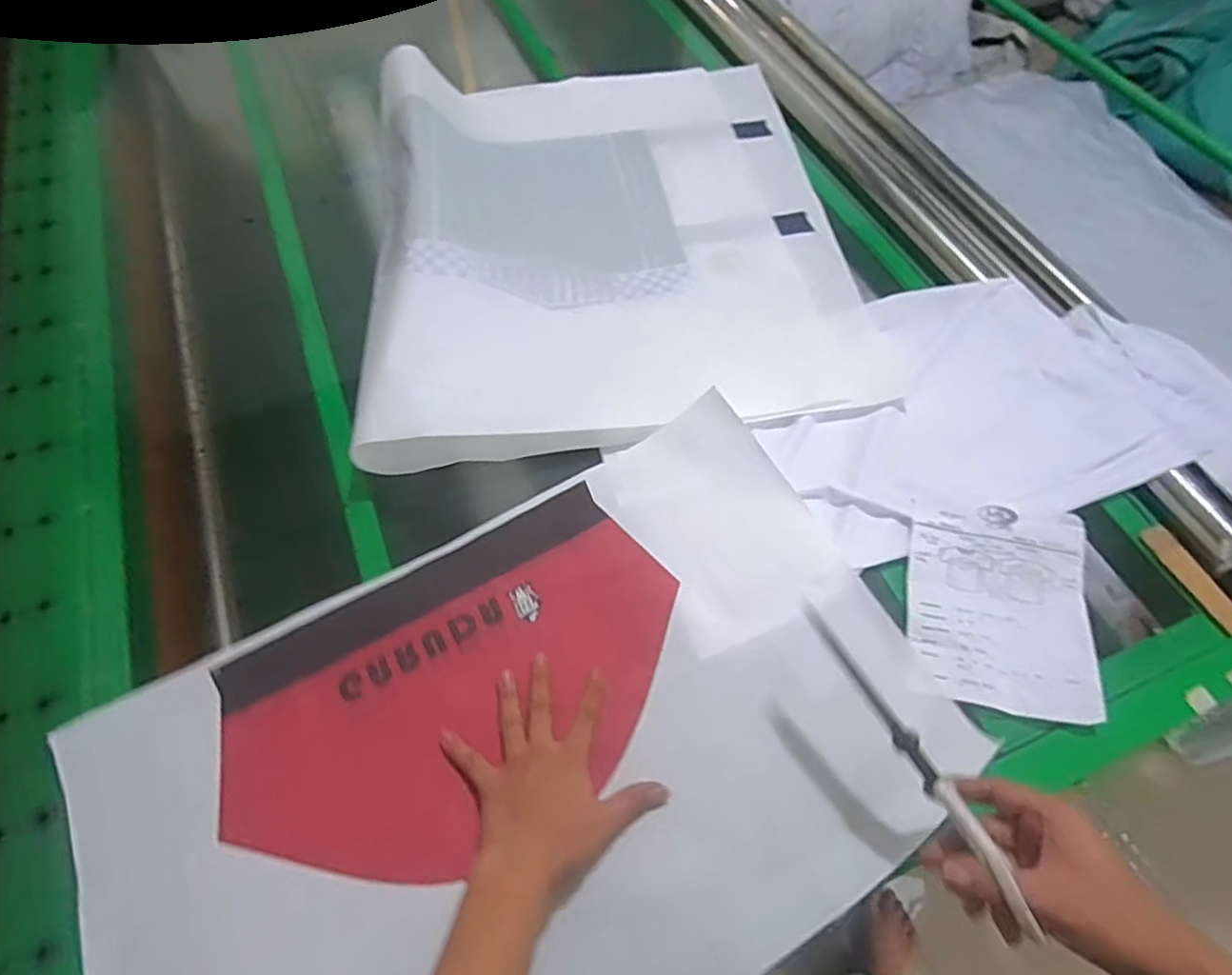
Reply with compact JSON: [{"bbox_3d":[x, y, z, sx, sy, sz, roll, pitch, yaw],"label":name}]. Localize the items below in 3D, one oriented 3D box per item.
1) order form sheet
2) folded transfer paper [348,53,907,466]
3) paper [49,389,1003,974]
[{"bbox_3d":[0.360,0.104,0.628,0.156,0.022,0.198,11,61,8],"label":"order form sheet"},{"bbox_3d":[-0.008,-0.354,0.859,0.573,0.086,0.667,-8,59,-4],"label":"folded transfer paper"},{"bbox_3d":[-0.077,0.221,0.550,0.670,0.048,0.425,-25,62,-14],"label":"paper"}]

